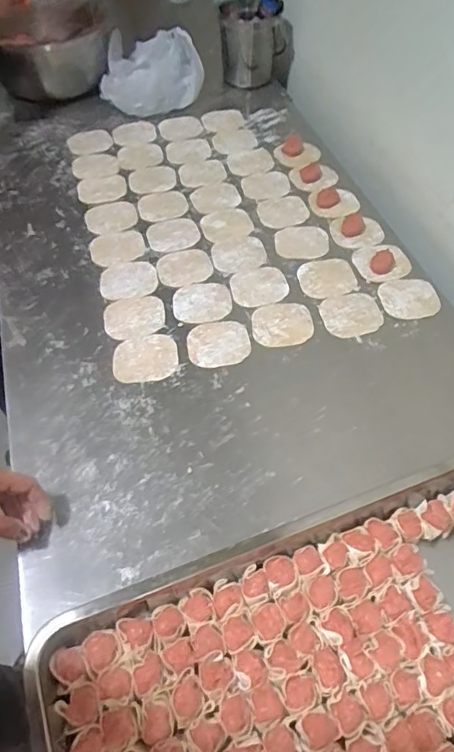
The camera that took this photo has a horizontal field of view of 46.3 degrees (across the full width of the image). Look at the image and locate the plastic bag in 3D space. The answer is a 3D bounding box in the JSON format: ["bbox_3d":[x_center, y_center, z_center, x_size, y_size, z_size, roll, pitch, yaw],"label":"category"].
[{"bbox_3d":[-0.150,-0.598,1.055,0.196,0.136,0.084,-6,55,-3],"label":"plastic bag"}]

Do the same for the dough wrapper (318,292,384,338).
[{"bbox_3d":[0.172,-0.086,0.733,0.082,0.004,0.075,-13,56,-8],"label":"dough wrapper"}]

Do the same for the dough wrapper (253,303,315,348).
[{"bbox_3d":[0.075,-0.072,0.722,0.080,0.004,0.076,-4,55,-2],"label":"dough wrapper"}]

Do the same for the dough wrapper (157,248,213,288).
[{"bbox_3d":[-0.064,-0.164,0.799,0.085,0.007,0.074,-24,58,-15],"label":"dough wrapper"}]

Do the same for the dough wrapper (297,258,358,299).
[{"bbox_3d":[0.146,-0.144,0.781,0.081,0.004,0.078,-11,55,-7],"label":"dough wrapper"}]

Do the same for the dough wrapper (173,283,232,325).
[{"bbox_3d":[-0.035,-0.105,0.752,0.081,0.007,0.077,-10,55,-6],"label":"dough wrapper"}]

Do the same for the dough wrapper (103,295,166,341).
[{"bbox_3d":[-0.129,-0.084,0.735,0.083,0.006,0.077,0,55,1],"label":"dough wrapper"}]

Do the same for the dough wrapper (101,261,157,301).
[{"bbox_3d":[-0.145,-0.141,0.783,0.083,0.004,0.075,-10,54,0],"label":"dough wrapper"}]

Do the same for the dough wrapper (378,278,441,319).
[{"bbox_3d":[0.257,-0.110,0.748,0.080,0.004,0.071,-3,55,-2],"label":"dough wrapper"}]

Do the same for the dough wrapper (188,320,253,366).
[{"bbox_3d":[-0.012,-0.045,0.703,0.082,0.004,0.074,-9,55,-5],"label":"dough wrapper"}]

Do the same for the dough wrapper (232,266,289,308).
[{"bbox_3d":[0.047,-0.130,0.768,0.081,0.004,0.073,-13,56,-8],"label":"dough wrapper"}]

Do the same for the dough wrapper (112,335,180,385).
[{"bbox_3d":[-0.105,-0.024,0.689,0.082,0.006,0.074,-9,55,-7],"label":"dough wrapper"}]

